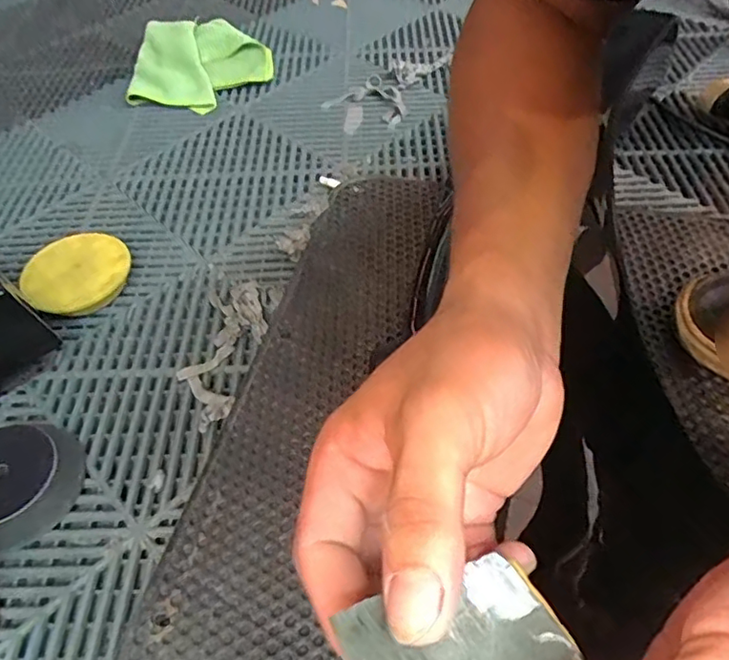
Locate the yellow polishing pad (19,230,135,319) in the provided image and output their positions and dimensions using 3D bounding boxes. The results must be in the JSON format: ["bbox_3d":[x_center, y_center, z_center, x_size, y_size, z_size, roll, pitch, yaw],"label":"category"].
[{"bbox_3d":[-0.278,-0.053,0.570,0.097,0.035,0.094,-32,57,-22],"label":"yellow polishing pad"}]

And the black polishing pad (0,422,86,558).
[{"bbox_3d":[-0.263,0.113,0.435,0.088,0.031,0.099,30,58,23],"label":"black polishing pad"}]

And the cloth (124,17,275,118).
[{"bbox_3d":[-0.238,-0.380,0.828,0.208,0.017,0.200,11,58,10],"label":"cloth"}]

